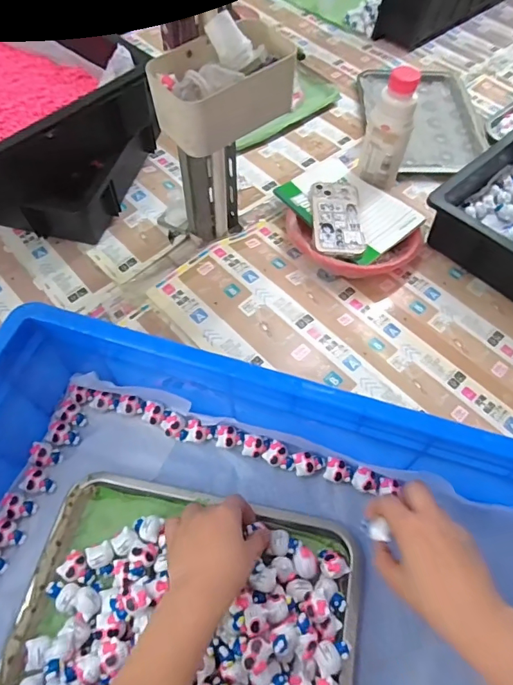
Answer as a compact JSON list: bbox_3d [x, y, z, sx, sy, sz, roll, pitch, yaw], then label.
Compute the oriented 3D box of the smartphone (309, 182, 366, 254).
[{"bbox_3d":[0.123,-0.193,0.697,0.077,0.012,0.157,0,59,-1],"label":"smartphone"}]

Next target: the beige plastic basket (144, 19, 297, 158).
[{"bbox_3d":[-0.031,-0.265,0.471,0.150,0.071,0.096,-32,63,-19],"label":"beige plastic basket"}]

